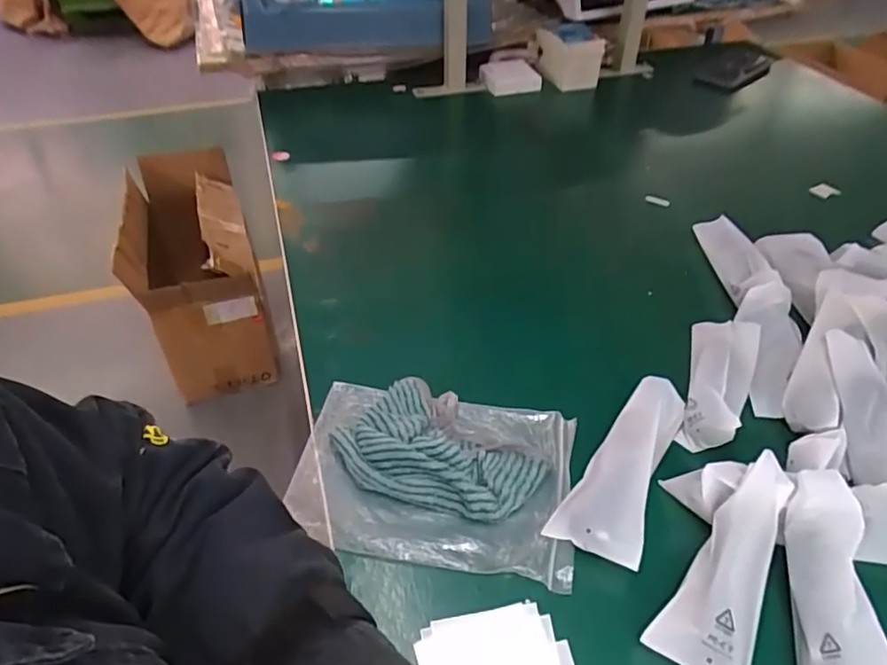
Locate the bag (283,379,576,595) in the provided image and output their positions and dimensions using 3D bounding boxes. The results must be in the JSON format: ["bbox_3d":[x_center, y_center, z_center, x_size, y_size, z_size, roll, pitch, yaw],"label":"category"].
[{"bbox_3d":[-0.009,0.095,0.448,0.205,0.031,0.147,7,42,8],"label":"bag"}]

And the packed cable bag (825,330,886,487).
[{"bbox_3d":[0.325,0.063,0.455,0.041,0.022,0.155,6,42,7],"label":"packed cable bag"}]

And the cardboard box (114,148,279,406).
[{"bbox_3d":[-0.669,-0.174,1.633,0.293,0.379,0.681,-15,44,-16],"label":"cardboard box"}]

